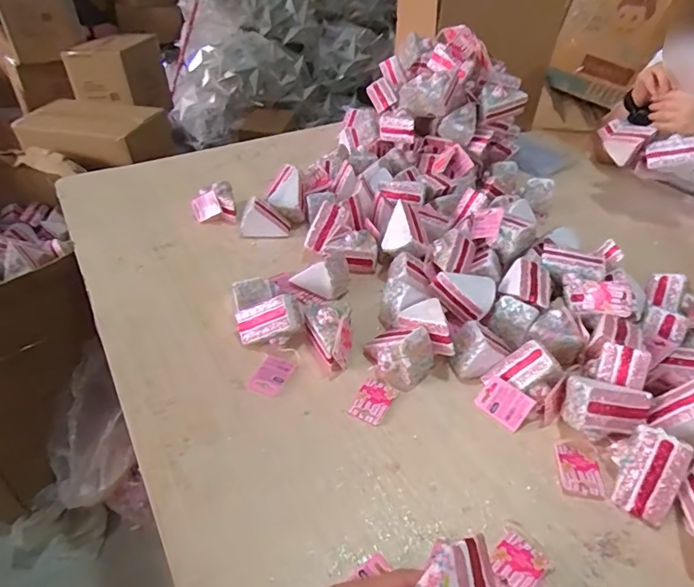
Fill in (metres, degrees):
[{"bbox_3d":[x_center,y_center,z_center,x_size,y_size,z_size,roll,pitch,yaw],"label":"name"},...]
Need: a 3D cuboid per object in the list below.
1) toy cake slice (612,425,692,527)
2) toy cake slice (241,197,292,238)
[{"bbox_3d":[0.325,0.194,0.514,0.063,0.064,0.072,25,45,26],"label":"toy cake slice"},{"bbox_3d":[-0.162,-0.133,0.921,0.094,0.073,0.026,32,8,-13],"label":"toy cake slice"}]

